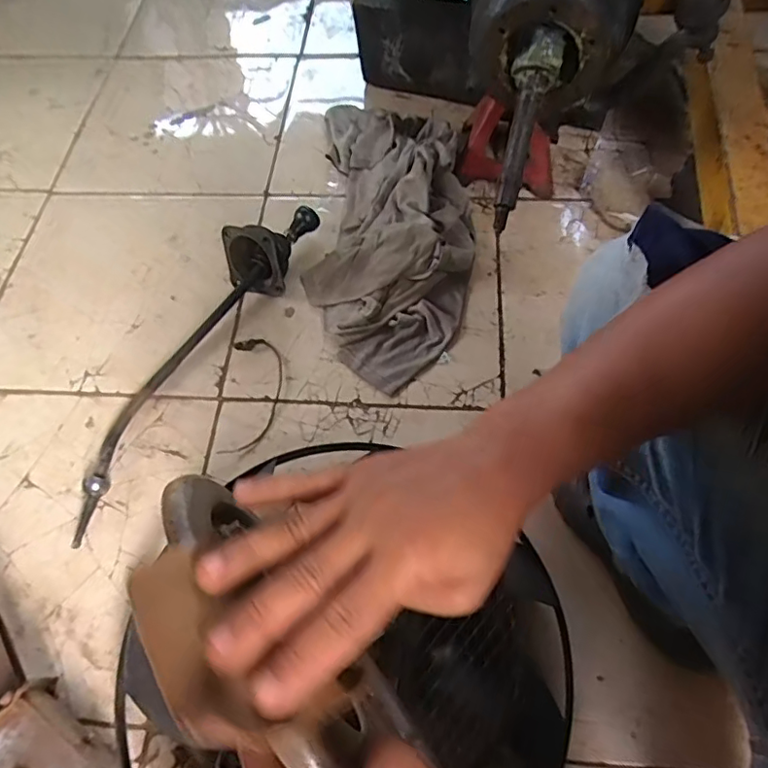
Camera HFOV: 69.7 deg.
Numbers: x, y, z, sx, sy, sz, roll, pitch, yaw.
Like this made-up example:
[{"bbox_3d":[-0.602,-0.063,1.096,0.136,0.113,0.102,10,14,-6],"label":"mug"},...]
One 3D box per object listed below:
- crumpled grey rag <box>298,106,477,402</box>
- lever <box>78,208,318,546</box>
[{"bbox_3d":[0.014,-0.268,0.916,0.261,0.082,0.562,4,63,2],"label":"crumpled grey rag"},{"bbox_3d":[-0.277,-0.060,0.804,0.114,0.106,0.596,23,65,11],"label":"lever"}]

